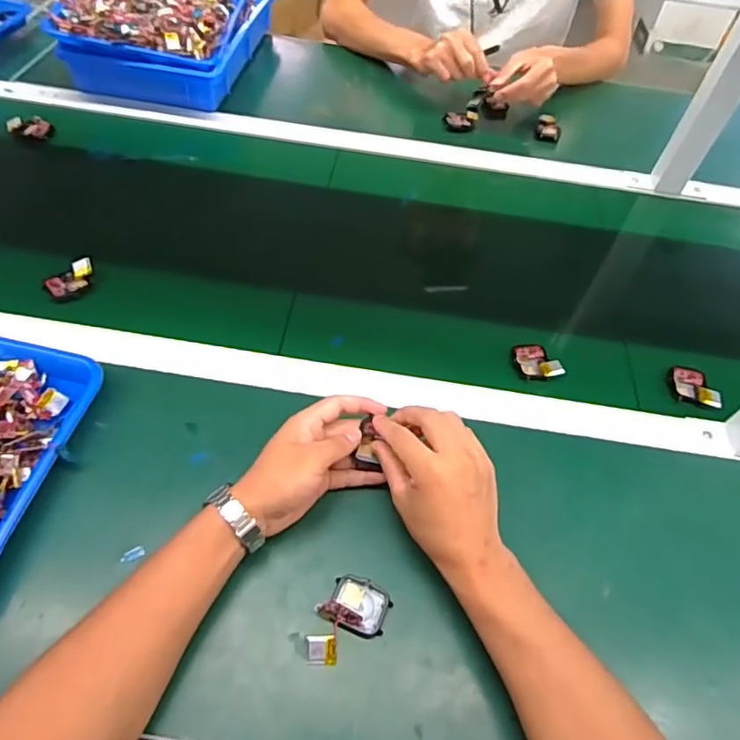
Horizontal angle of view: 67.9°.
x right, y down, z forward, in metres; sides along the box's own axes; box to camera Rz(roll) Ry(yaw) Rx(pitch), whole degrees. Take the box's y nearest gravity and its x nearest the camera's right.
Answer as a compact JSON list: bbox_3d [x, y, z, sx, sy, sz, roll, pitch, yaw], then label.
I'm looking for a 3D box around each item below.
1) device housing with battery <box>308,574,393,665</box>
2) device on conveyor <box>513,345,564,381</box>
[{"bbox_3d":[-0.018,0.197,0.429,0.048,0.017,0.072,30,57,16],"label":"device housing with battery"},{"bbox_3d":[0.181,-0.009,0.599,0.039,0.017,0.054,-17,57,-16],"label":"device on conveyor"}]

